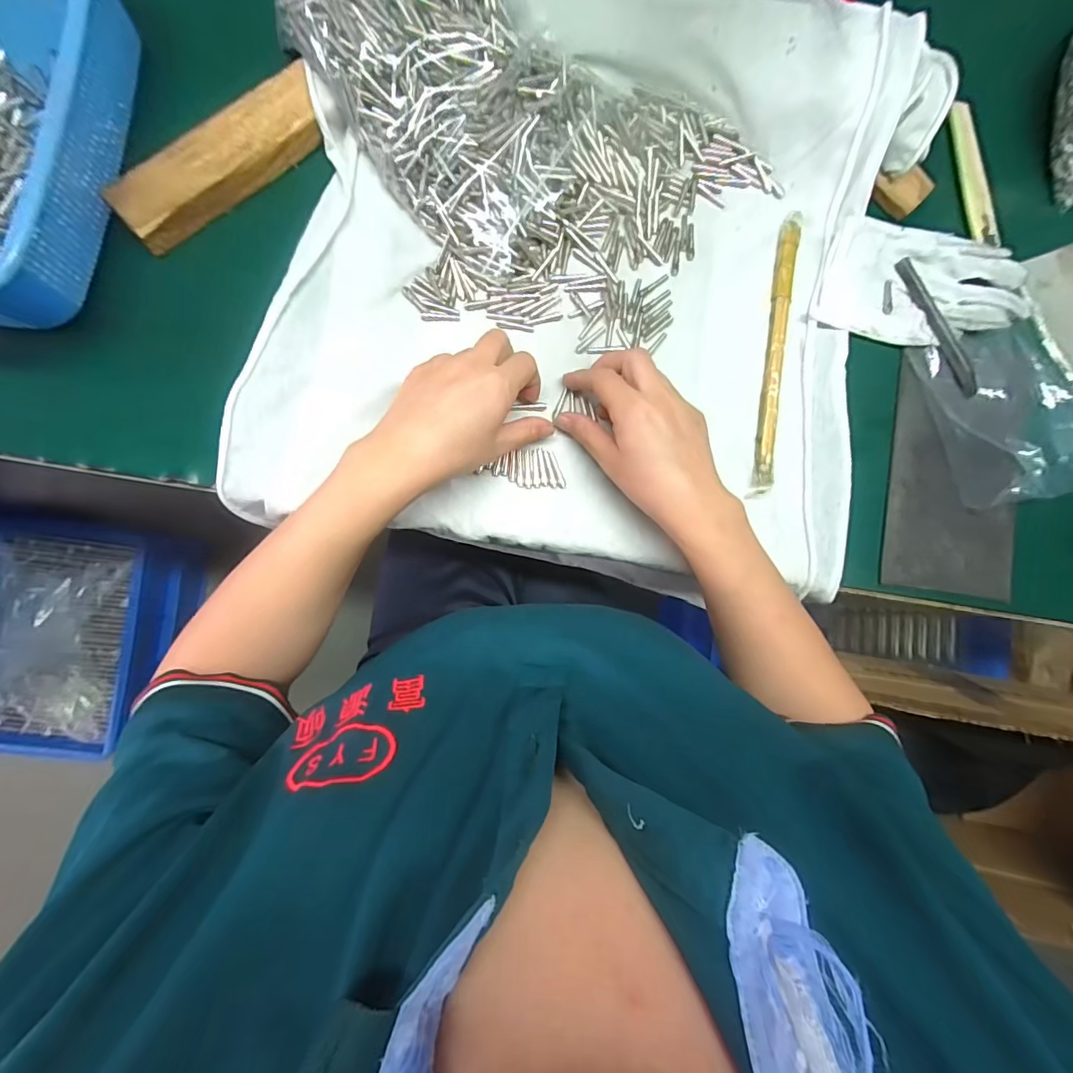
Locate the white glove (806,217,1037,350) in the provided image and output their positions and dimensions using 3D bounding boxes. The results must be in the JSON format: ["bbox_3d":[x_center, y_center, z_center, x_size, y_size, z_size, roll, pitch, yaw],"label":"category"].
[{"bbox_3d":[0.316,-0.202,0.380,0.172,0.017,0.092,10,89,-4],"label":"white glove"}]

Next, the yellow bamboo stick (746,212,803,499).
[{"bbox_3d":[0.192,-0.146,0.376,0.014,0.009,0.227,8,89,-4],"label":"yellow bamboo stick"}]

